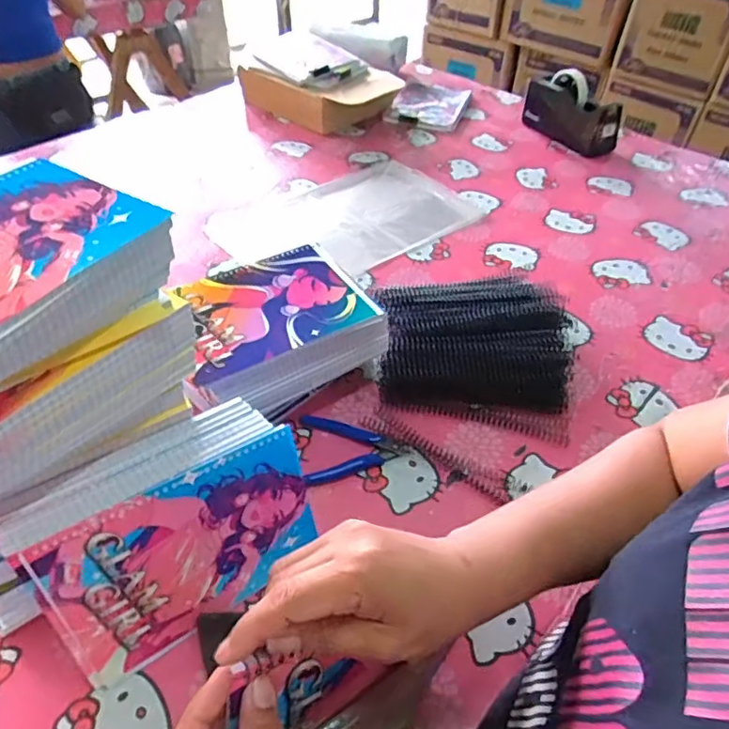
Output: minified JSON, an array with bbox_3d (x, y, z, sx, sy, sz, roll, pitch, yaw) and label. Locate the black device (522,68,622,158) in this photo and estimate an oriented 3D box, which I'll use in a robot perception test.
[{"bbox_3d":[0.418,-0.506,1.155,0.071,0.119,0.205,-18,48,-19],"label":"black device"}]

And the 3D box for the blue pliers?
[{"bbox_3d":[-0.010,0.084,0.614,0.108,0.013,0.077,-6,45,-7],"label":"blue pliers"}]

